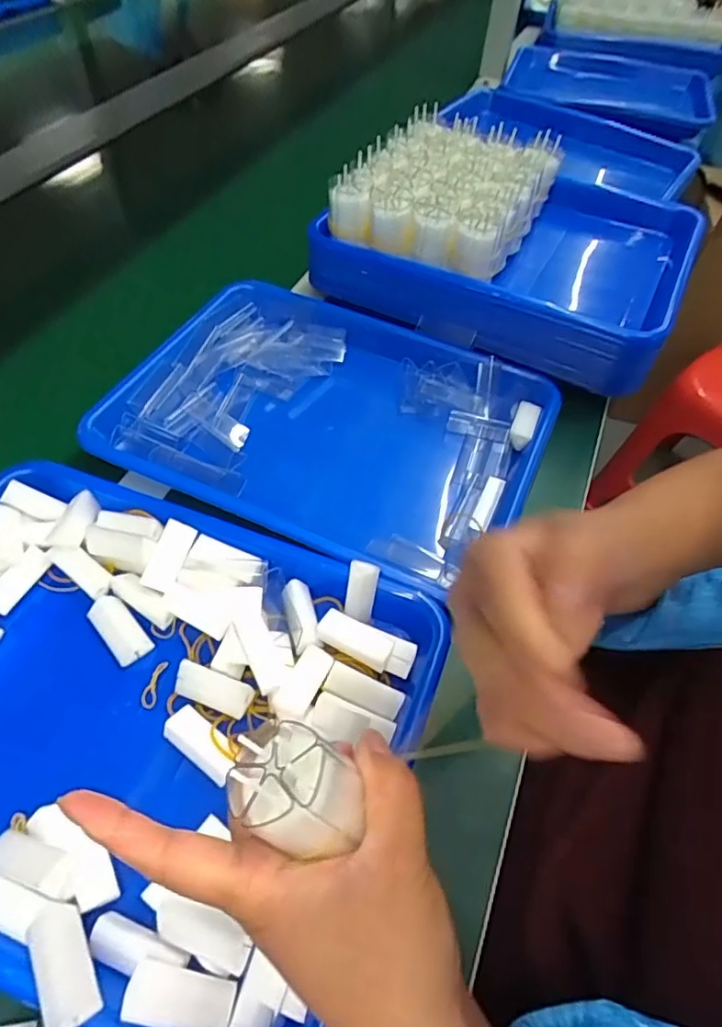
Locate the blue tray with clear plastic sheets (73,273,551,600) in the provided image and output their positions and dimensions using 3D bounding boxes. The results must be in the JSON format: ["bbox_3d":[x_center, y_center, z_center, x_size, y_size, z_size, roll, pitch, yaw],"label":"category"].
[{"bbox_3d":[-0.026,-0.077,0.477,0.329,0.039,0.252,24,55,14],"label":"blue tray with clear plastic sheets"}]

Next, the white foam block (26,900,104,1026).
[{"bbox_3d":[-0.129,0.194,0.245,0.019,0.008,0.050,-28,48,-22],"label":"white foam block"}]

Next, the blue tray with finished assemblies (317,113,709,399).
[{"bbox_3d":[0.148,-0.268,0.563,0.315,0.110,0.261,24,55,14],"label":"blue tray with finished assemblies"}]

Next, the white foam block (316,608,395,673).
[{"bbox_3d":[-0.003,0.077,0.348,0.046,0.012,0.020,25,56,15],"label":"white foam block"}]

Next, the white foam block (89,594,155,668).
[{"bbox_3d":[-0.153,0.073,0.359,0.022,0.009,0.048,-36,63,-26],"label":"white foam block"}]

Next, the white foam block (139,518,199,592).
[{"bbox_3d":[-0.125,0.027,0.370,0.020,0.008,0.046,20,72,9],"label":"white foam block"}]

